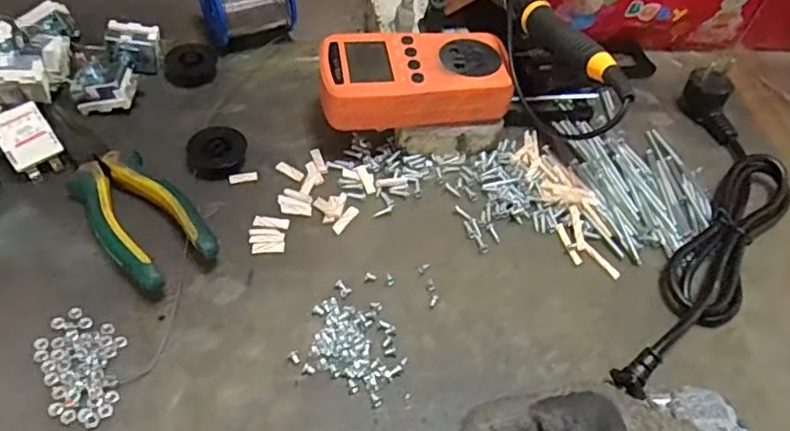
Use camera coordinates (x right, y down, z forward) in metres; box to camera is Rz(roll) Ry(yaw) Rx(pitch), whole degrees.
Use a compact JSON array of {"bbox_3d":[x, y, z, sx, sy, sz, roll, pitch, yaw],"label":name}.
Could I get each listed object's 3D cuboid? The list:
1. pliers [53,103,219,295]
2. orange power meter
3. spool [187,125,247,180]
[{"bbox_3d":[-0.179,-0.018,0.374,0.051,0.024,0.178,-34,61,-29],"label":"pliers"},{"bbox_3d":[0.012,-0.095,0.404,0.124,0.036,0.066,-6,51,-11],"label":"orange power meter"},{"bbox_3d":[-0.121,-0.043,0.403,0.036,0.018,0.034,3,50,-4],"label":"spool"}]

